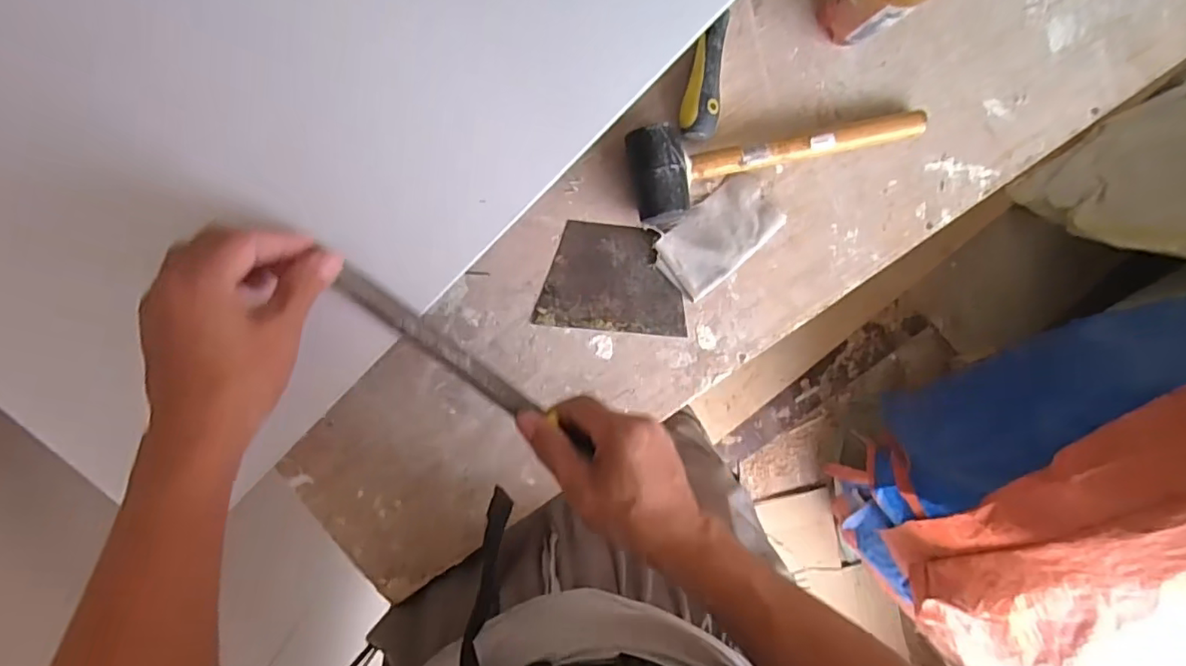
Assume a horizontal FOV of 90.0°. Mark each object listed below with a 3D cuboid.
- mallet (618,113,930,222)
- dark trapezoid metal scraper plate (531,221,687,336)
[{"bbox_3d":[0.169,-0.166,0.530,0.277,0.049,0.083,-14,99,-2],"label":"mallet"},{"bbox_3d":[0.021,-0.050,0.556,0.135,0.007,0.098,6,97,-5],"label":"dark trapezoid metal scraper plate"}]

